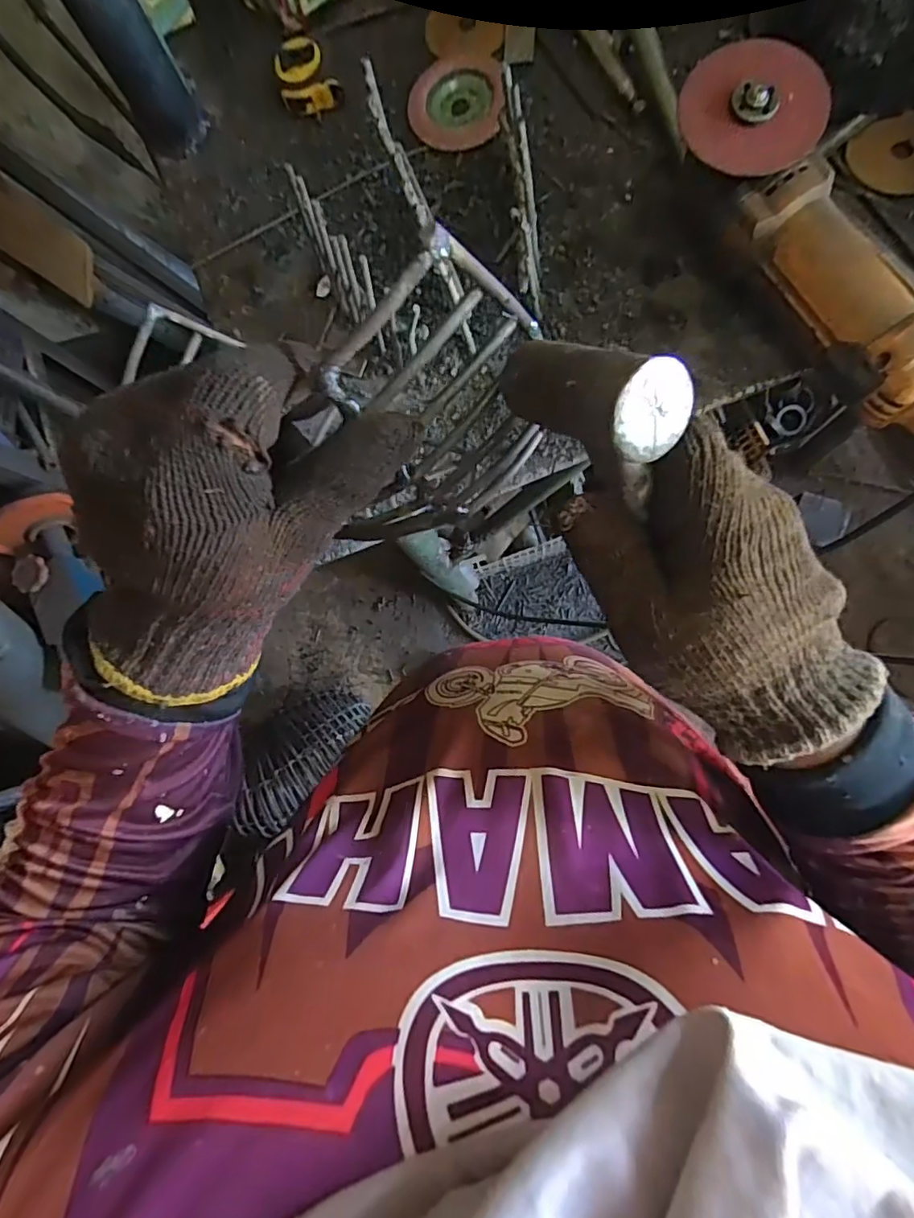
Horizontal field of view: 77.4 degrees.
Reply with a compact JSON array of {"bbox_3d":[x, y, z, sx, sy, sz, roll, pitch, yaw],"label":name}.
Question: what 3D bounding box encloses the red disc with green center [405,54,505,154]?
[{"bbox_3d":[0.000,-0.436,0.492,0.080,0.008,0.081,-1,85,8],"label":"red disc with green center"}]

